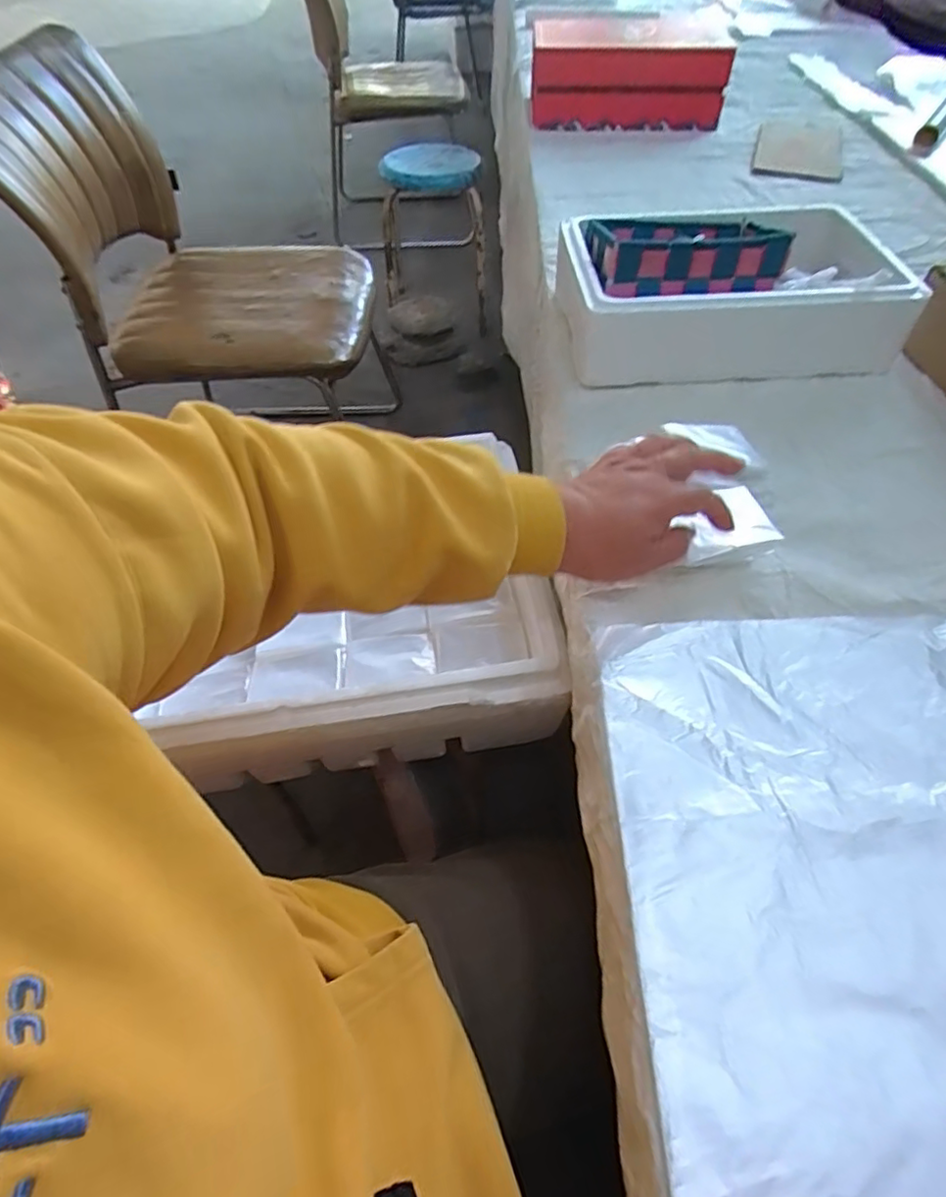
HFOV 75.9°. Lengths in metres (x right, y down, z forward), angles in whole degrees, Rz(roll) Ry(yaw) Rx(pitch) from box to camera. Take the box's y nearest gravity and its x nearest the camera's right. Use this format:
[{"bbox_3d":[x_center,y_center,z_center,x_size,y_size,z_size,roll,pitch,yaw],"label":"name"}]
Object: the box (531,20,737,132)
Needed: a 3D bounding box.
[{"bbox_3d":[0.266,-0.906,1.047,0.320,0.129,0.144,0,53,1],"label":"box"}]

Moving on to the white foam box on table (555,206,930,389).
[{"bbox_3d":[0.255,-0.321,0.630,0.305,0.098,0.194,-2,55,1],"label":"white foam box on table"}]

